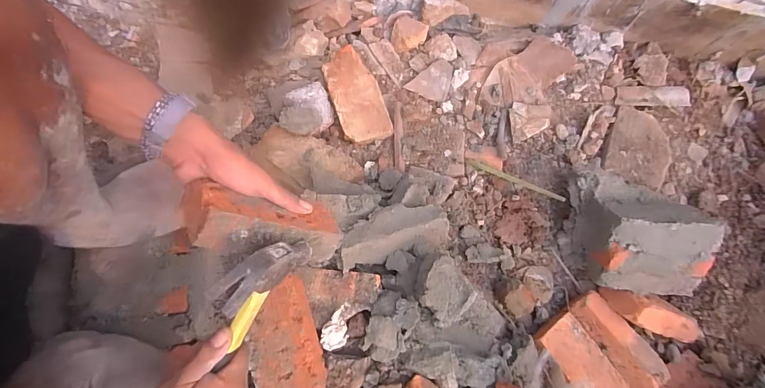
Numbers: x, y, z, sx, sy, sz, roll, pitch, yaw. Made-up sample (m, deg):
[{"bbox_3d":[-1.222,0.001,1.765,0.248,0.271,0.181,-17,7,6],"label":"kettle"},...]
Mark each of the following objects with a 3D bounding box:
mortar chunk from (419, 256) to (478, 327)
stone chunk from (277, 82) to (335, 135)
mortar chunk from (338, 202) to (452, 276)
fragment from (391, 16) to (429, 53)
[{"bbox_3d":[0.082,0.132,0.509,0.067,0.042,0.072,-36,80,-6],"label":"mortar chunk"},{"bbox_3d":[-0.132,-0.156,0.670,0.075,0.073,0.107,13,79,3],"label":"stone chunk"},{"bbox_3d":[0.013,0.058,0.556,0.167,0.063,0.074,-15,79,-2],"label":"mortar chunk"},{"bbox_3d":[0.054,-0.326,0.761,0.069,0.028,0.066,0,79,1],"label":"fragment"}]

